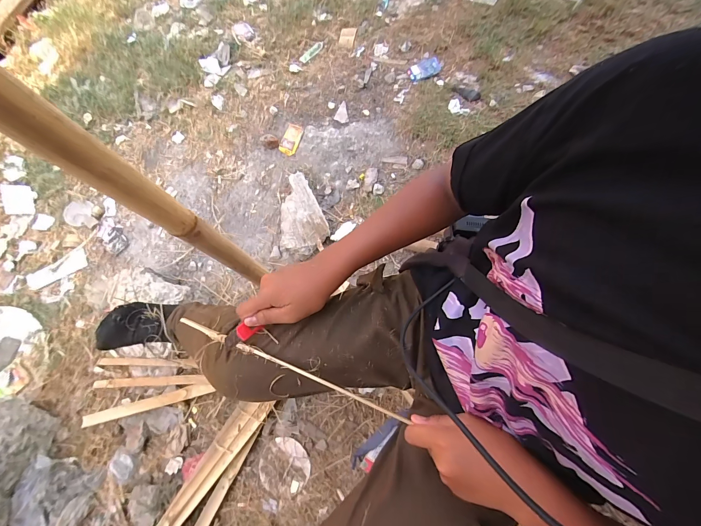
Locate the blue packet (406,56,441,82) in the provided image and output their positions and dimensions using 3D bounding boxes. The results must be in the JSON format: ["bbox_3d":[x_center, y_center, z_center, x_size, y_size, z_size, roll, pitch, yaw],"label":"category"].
[{"bbox_3d":[0.258,-0.674,1.075,0.110,0.016,0.062,-21,71,0],"label":"blue packet"}]

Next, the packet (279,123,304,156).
[{"bbox_3d":[-0.203,-0.420,1.053,0.062,0.011,0.097,28,106,8],"label":"packet"}]

